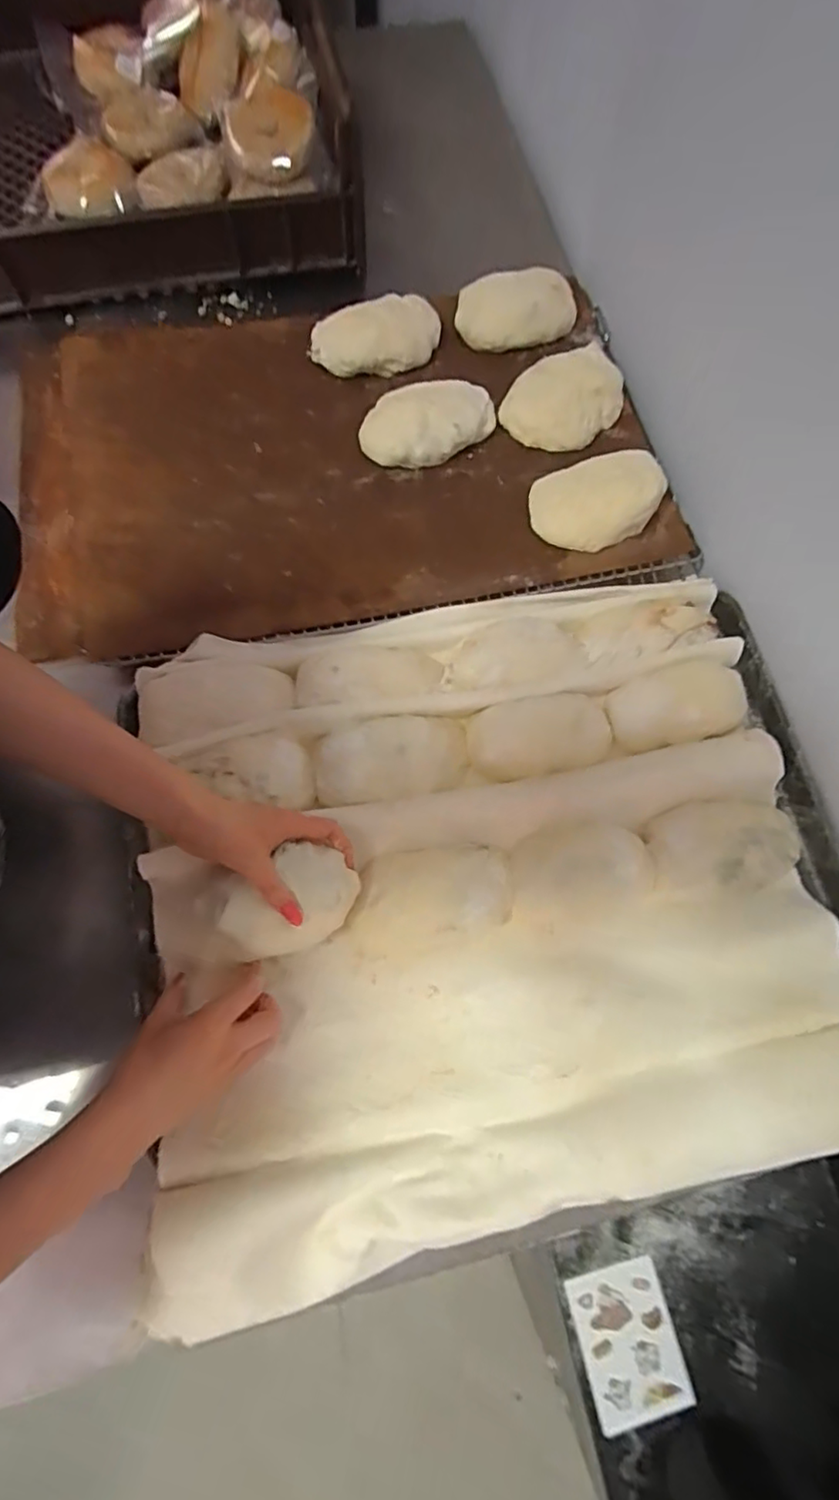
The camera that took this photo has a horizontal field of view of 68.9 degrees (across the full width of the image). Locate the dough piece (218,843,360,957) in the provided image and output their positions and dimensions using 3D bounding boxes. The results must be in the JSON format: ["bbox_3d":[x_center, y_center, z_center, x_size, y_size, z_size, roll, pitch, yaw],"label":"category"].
[{"bbox_3d":[-0.097,0.118,0.465,0.070,0.031,0.095,43,78,12],"label":"dough piece"}]

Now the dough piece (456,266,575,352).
[{"bbox_3d":[0.111,-0.499,0.696,0.137,0.049,0.082,-7,73,-4],"label":"dough piece"}]

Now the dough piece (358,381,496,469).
[{"bbox_3d":[0.008,-0.346,0.652,0.141,0.047,0.078,-11,73,-6],"label":"dough piece"}]

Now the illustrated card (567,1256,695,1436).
[{"bbox_3d":[0.180,0.511,0.527,0.083,0.004,0.107,-13,70,-8],"label":"illustrated card"}]

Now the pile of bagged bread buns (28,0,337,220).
[{"bbox_3d":[-0.295,-0.760,0.712,0.343,0.083,0.367,-12,73,-6],"label":"pile of bagged bread buns"}]

